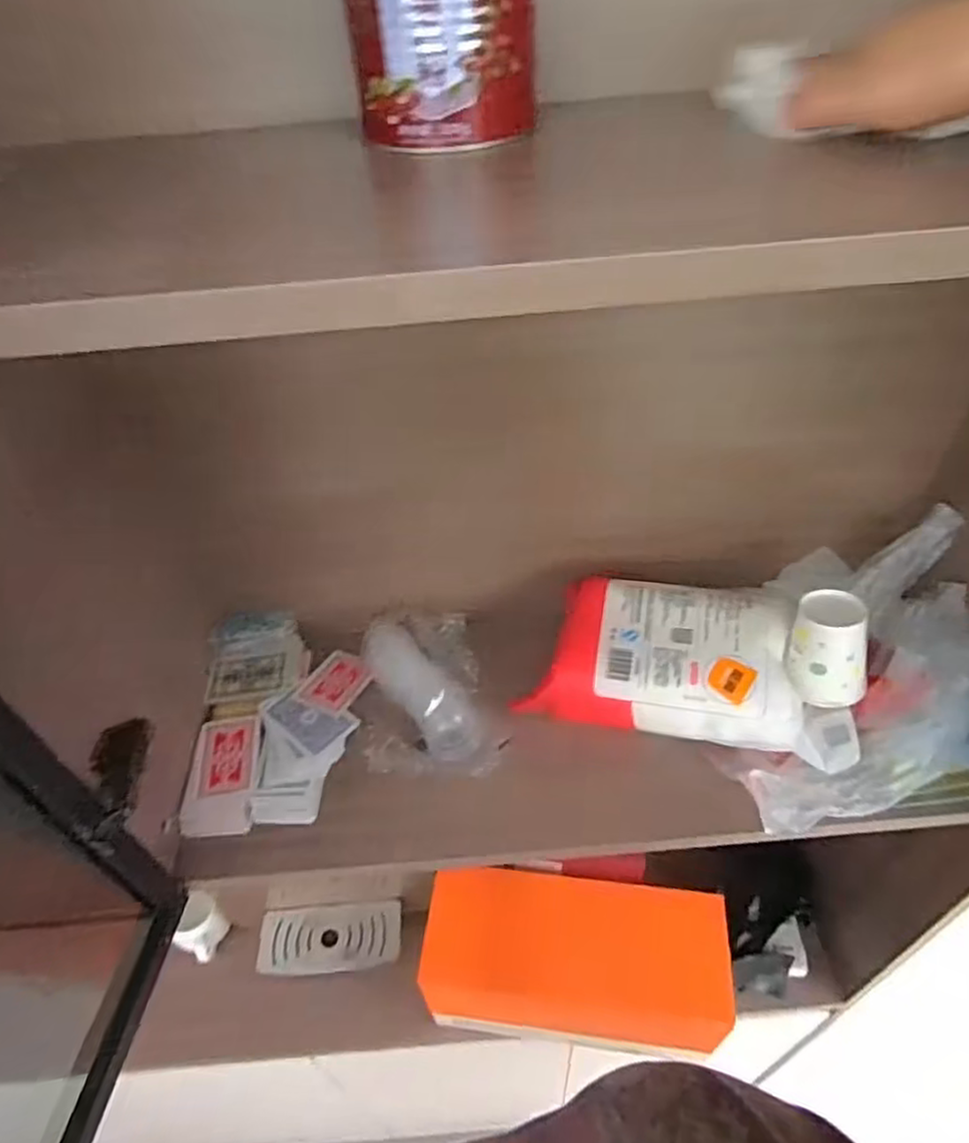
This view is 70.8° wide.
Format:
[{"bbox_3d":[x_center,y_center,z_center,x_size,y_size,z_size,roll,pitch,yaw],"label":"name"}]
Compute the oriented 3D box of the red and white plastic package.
[{"bbox_3d":[0.167,0.086,0.628,0.232,0.073,0.131,8,46,12],"label":"red and white plastic package"}]

